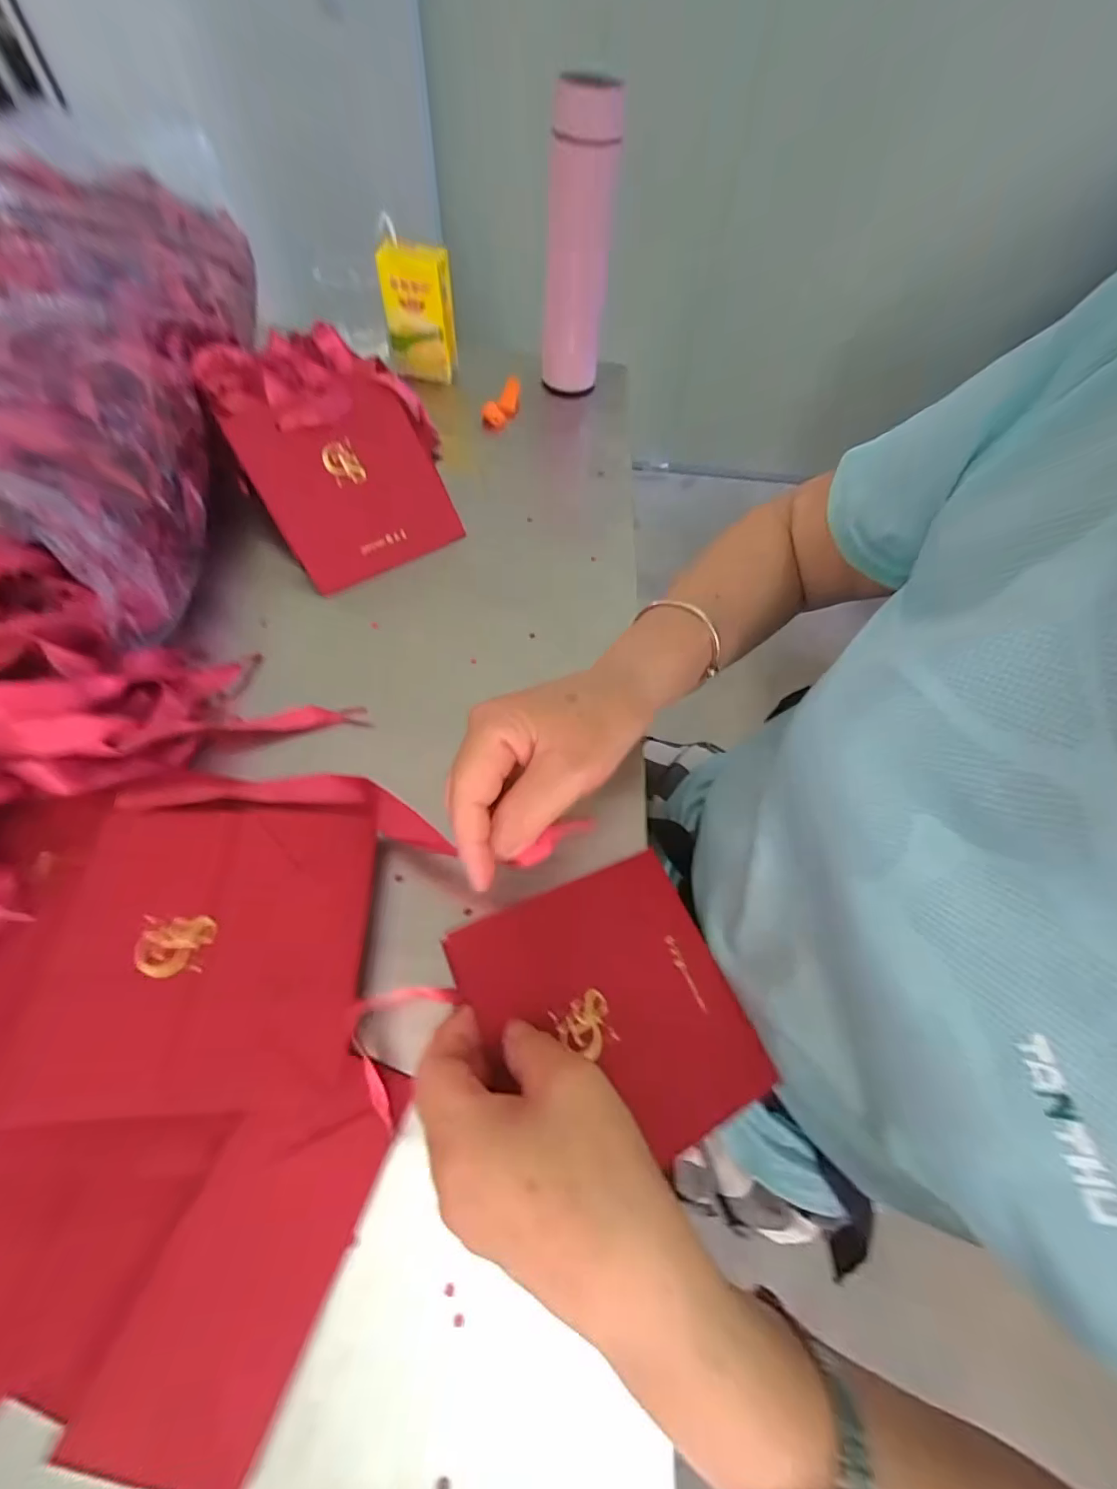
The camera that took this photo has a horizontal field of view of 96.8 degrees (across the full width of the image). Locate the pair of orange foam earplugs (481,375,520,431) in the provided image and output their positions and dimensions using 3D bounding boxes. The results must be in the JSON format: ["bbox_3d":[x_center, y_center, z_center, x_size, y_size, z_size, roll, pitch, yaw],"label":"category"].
[{"bbox_3d":[-0.061,-0.381,0.552,0.050,0.037,0.019,-34,68,-20],"label":"pair of orange foam earplugs"}]

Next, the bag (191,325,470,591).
[{"bbox_3d":[-0.191,-0.260,0.441,0.168,0.085,0.218,-30,106,-23],"label":"bag"}]

